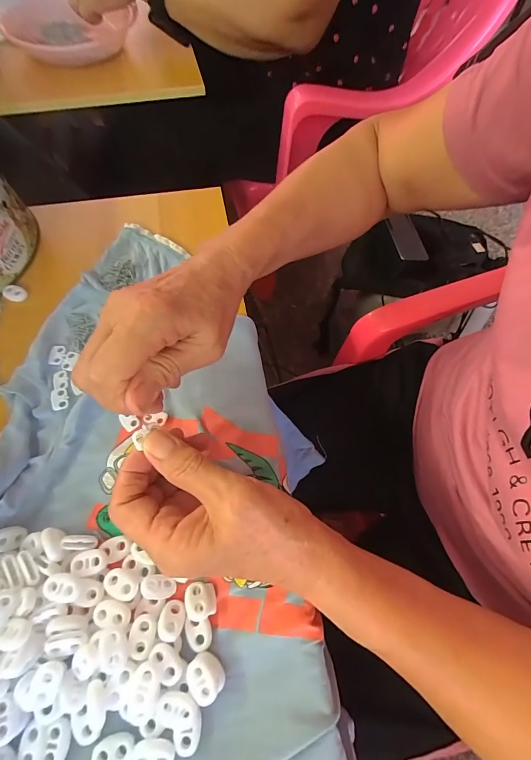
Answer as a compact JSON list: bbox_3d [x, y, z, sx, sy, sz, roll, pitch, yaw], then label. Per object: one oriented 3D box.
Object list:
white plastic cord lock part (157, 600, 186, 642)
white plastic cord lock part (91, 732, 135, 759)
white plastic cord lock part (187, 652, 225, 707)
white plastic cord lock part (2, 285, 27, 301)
[{"bbox_3d":[-0.058,0.148,0.215,0.015,0.006,0.020,8,63,0],"label":"white plastic cord lock part"},{"bbox_3d":[-0.084,0.206,0.192,0.022,0.004,0.015,-7,64,-7],"label":"white plastic cord lock part"},{"bbox_3d":[-0.035,0.176,0.207,0.020,0.013,0.023,-23,67,-15],"label":"white plastic cord lock part"},{"bbox_3d":[-0.244,-0.084,0.338,0.023,0.006,0.014,16,63,4],"label":"white plastic cord lock part"}]

